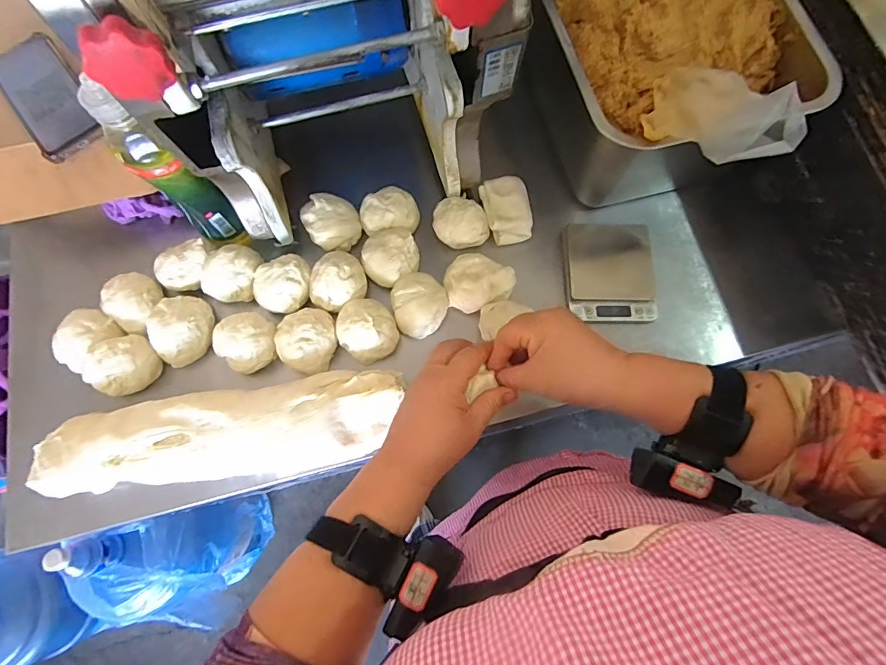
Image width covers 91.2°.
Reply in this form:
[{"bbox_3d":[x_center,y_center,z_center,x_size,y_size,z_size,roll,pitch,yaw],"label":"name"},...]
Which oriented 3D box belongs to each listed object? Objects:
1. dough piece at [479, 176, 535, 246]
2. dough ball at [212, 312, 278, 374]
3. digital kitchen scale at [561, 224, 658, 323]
[{"bbox_3d":[0.080,-0.153,0.543,0.054,0.029,0.079,-13,74,-3],"label":"dough piece"},{"bbox_3d":[-0.224,0.012,0.504,0.062,0.046,0.066,0,74,0],"label":"dough ball"},{"bbox_3d":[0.205,-0.073,0.531,0.106,0.017,0.122,0,74,0],"label":"digital kitchen scale"}]

